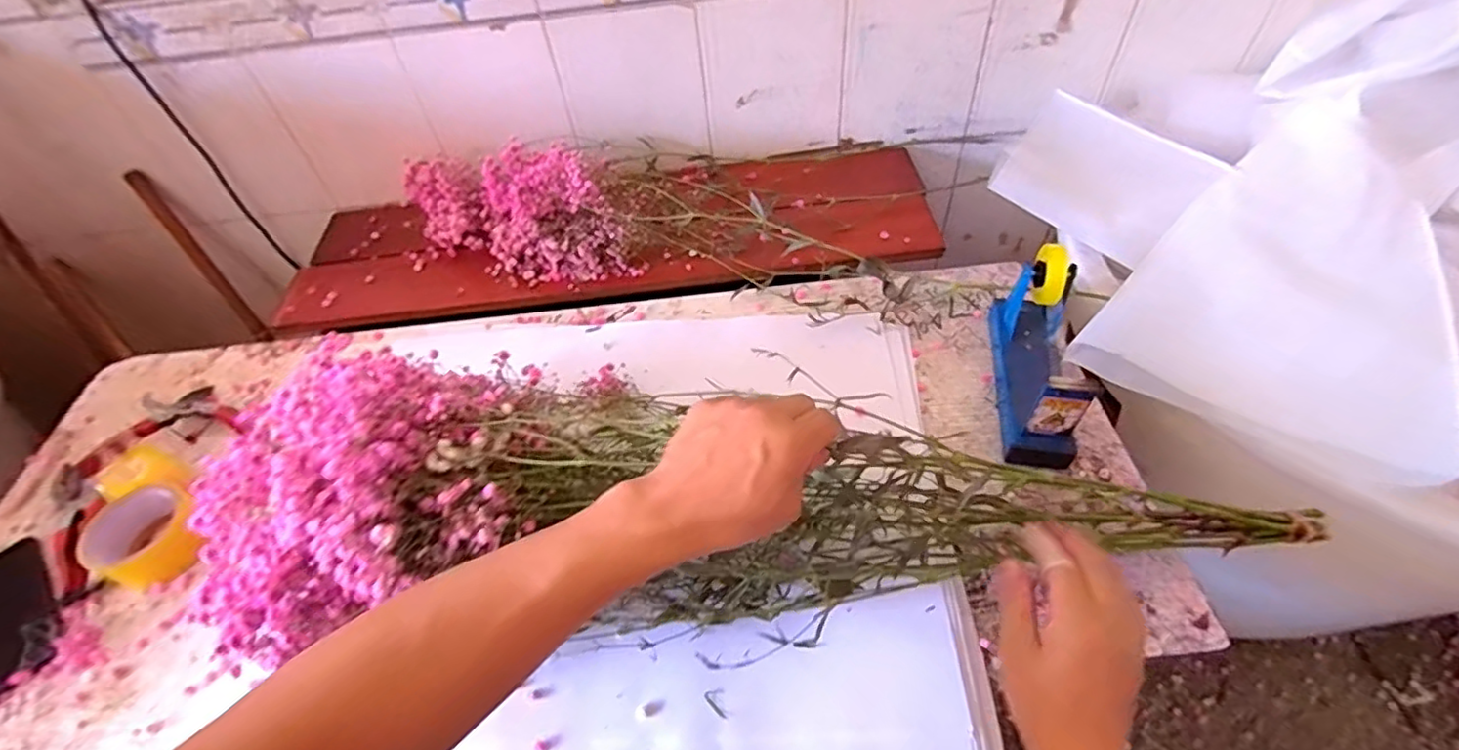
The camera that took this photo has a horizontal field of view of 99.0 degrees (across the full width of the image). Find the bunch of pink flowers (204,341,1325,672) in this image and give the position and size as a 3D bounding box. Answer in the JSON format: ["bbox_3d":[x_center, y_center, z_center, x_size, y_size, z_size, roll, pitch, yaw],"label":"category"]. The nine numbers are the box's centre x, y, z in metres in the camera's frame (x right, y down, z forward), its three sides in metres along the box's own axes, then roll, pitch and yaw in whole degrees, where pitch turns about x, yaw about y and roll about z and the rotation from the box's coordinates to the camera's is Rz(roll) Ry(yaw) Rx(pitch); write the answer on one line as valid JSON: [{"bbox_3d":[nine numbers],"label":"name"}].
[{"bbox_3d":[0.030,0.103,0.527,0.810,0.137,0.262,7,51,-4],"label":"bunch of pink flowers"}]

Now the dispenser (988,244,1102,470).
[{"bbox_3d":[0.313,-0.027,0.626,0.062,0.131,0.209,6,52,11],"label":"dispenser"}]

